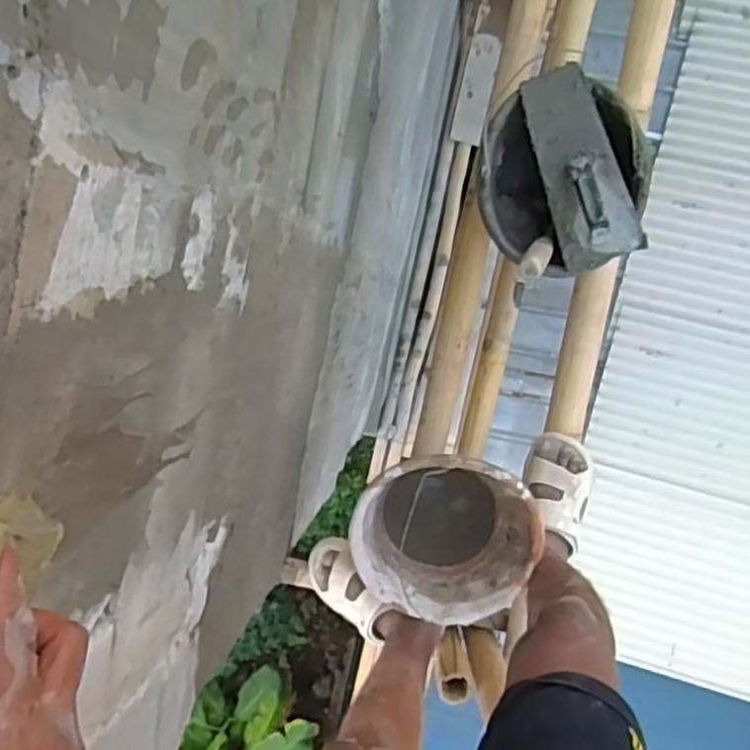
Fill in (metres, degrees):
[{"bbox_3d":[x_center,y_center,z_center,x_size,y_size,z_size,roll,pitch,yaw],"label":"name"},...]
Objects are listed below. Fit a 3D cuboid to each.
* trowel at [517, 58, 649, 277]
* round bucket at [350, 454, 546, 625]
[{"bbox_3d":[0.303,-0.306,1.074,0.118,0.078,0.290,-17,93,4],"label":"trowel"},{"bbox_3d":[0.112,0.240,1.199,0.282,0.173,0.244,20,95,2],"label":"round bucket"}]

